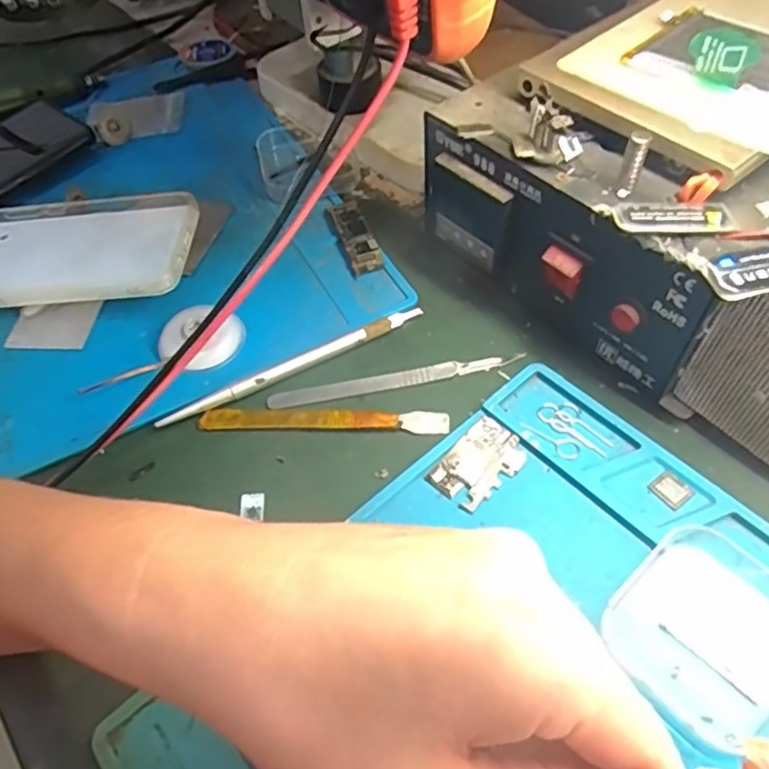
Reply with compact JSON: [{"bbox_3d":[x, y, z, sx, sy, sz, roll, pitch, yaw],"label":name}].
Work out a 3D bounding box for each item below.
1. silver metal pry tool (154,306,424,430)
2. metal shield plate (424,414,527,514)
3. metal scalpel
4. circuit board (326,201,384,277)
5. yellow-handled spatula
[{"bbox_3d":[-0.045,-0.010,0.322,0.146,0.006,0.007,-26,55,-14],"label":"silver metal pry tool"},{"bbox_3d":[0.043,0.036,0.282,0.029,0.004,0.045,35,64,27],"label":"metal shield plate"},{"bbox_3d":[0.006,-0.003,0.317,0.129,0.004,0.009,-10,53,-3],"label":"metal scalpel"},{"bbox_3d":[-0.018,-0.090,0.377,0.019,0.006,0.061,-18,54,-8],"label":"circuit board"},{"bbox_3d":[-0.030,0.017,0.303,0.121,0.004,0.011,0,53,5],"label":"yellow-handled spatula"}]

